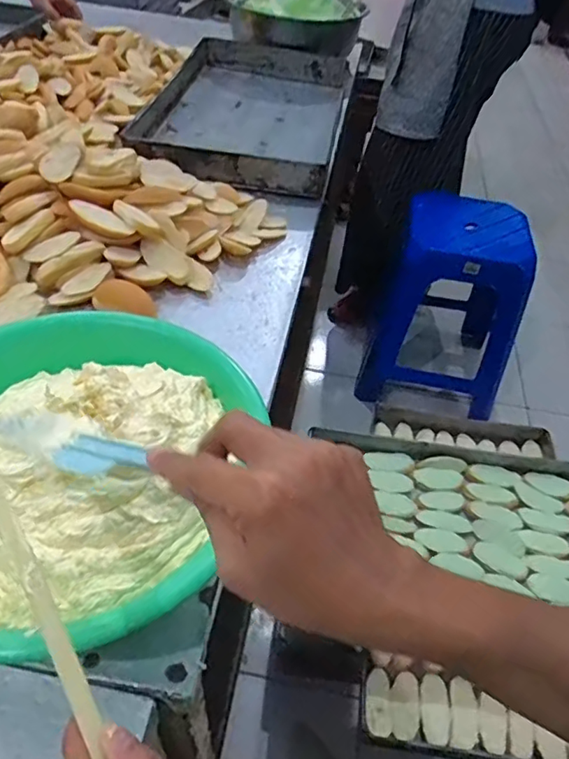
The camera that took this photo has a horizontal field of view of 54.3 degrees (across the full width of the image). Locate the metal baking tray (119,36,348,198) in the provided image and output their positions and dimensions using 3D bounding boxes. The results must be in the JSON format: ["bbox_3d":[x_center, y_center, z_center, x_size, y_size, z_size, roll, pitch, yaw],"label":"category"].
[{"bbox_3d":[-0.067,-0.595,1.198,0.364,0.071,0.703,8,44,3],"label":"metal baking tray"}]

